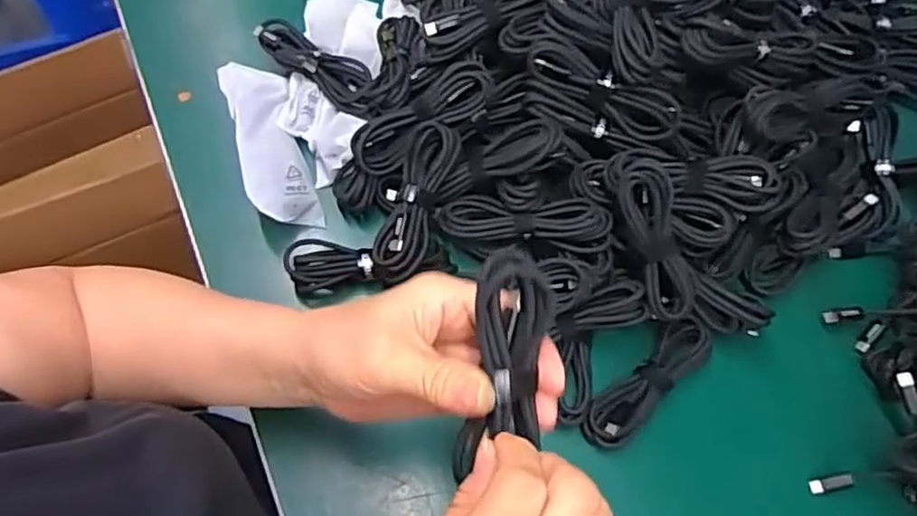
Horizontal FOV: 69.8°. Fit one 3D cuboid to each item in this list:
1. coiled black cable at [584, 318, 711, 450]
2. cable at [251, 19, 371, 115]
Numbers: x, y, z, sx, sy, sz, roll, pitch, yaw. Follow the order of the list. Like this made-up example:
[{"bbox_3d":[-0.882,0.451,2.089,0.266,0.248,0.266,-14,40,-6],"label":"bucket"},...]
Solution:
[{"bbox_3d":[0.125,0.082,0.436,0.108,0.013,0.032,-41,74,-17],"label":"coiled black cable"},{"bbox_3d":[-0.110,-0.153,0.516,0.113,0.018,0.035,38,71,14],"label":"cable"}]

